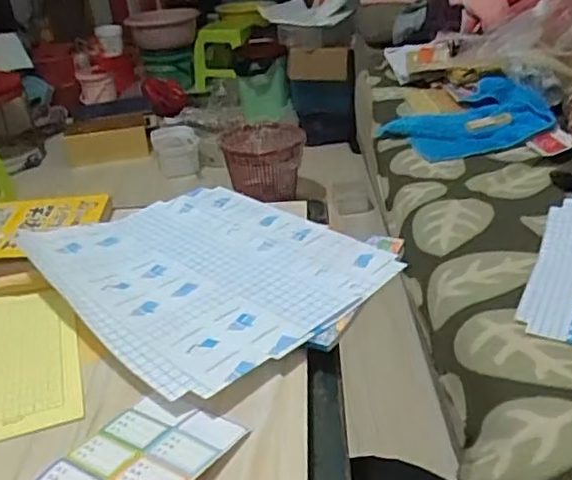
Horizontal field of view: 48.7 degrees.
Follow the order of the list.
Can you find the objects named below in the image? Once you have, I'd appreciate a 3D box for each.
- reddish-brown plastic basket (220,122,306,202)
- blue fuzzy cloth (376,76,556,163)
[{"bbox_3d":[-0.063,-0.220,1.974,0.244,0.237,0.289,-6,29,-3],"label":"reddish-brown plastic basket"},{"bbox_3d":[0.384,-0.261,1.330,0.318,0.060,0.266,-18,32,-23],"label":"blue fuzzy cloth"}]

